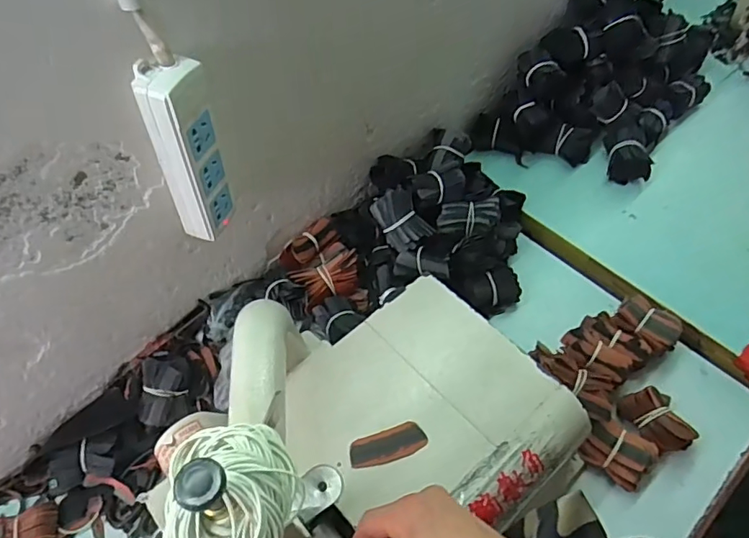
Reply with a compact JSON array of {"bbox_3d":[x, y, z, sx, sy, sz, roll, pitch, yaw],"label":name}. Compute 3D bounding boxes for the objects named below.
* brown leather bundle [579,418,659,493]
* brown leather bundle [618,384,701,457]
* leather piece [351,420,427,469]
[{"bbox_3d":[0.260,0.195,0.581,0.072,0.042,0.053,32,62,22],"label":"brown leather bundle"},{"bbox_3d":[0.315,0.169,0.601,0.060,0.036,0.072,-17,57,-9],"label":"brown leather bundle"},{"bbox_3d":[0.012,0.155,0.476,0.067,0.004,0.028,-17,56,-9],"label":"leather piece"}]

